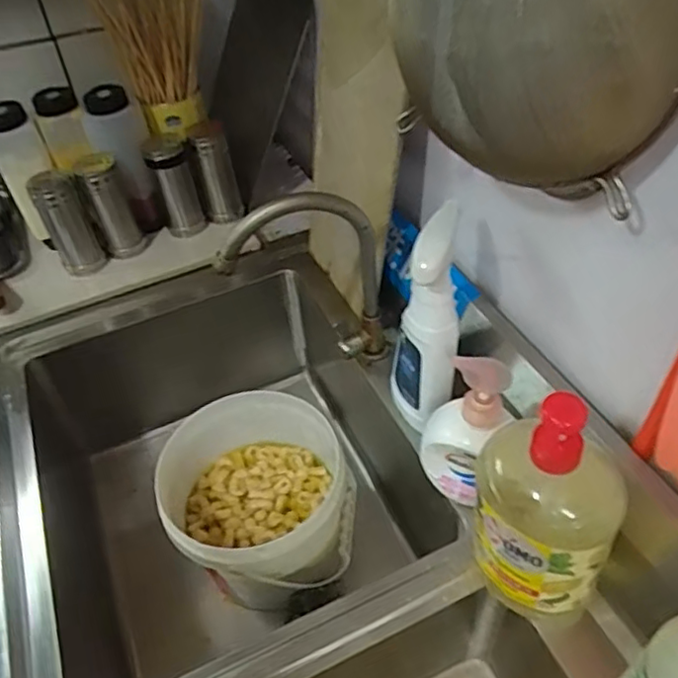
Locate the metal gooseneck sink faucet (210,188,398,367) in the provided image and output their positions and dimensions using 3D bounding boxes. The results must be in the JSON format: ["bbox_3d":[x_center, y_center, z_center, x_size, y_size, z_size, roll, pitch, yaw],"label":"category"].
[{"bbox_3d":[-0.032,-0.059,0.779,0.210,0.274,0.038,-19,47,-14],"label":"metal gooseneck sink faucet"}]

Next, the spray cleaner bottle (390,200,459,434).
[{"bbox_3d":[0.092,-0.008,0.685,0.065,0.252,0.108,-2,45,3],"label":"spray cleaner bottle"}]

